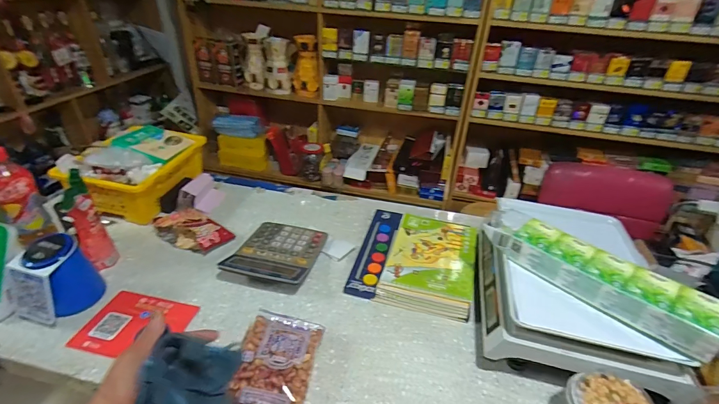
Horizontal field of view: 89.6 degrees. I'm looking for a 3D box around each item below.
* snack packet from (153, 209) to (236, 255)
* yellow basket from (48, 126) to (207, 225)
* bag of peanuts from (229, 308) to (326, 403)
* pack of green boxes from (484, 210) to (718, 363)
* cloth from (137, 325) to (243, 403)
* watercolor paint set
[{"bbox_3d":[-0.357,0.055,0.783,0.157,0.051,0.091,17,36,19],"label":"snack packet"},{"bbox_3d":[-0.540,-0.072,0.879,0.192,0.136,0.282,9,34,9],"label":"yellow basket"},{"bbox_3d":[-0.121,0.233,0.531,0.108,0.050,0.150,8,34,7],"label":"bag of peanuts"},{"bbox_3d":[0.342,0.102,0.542,0.079,0.056,0.310,-25,43,-35],"label":"pack of green boxes"},{"bbox_3d":[-0.175,0.196,0.370,0.084,0.107,0.030,14,-6,-14],"label":"cloth"},{"bbox_3d":[0.038,0.092,0.778,0.066,0.022,0.283,11,34,11],"label":"watercolor paint set"}]

